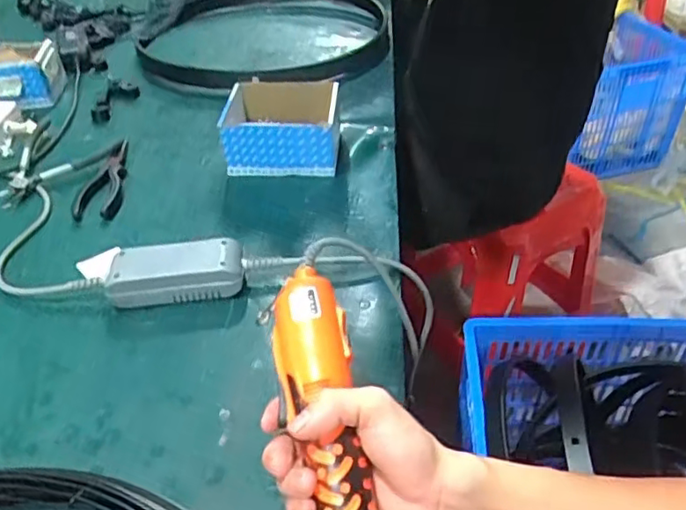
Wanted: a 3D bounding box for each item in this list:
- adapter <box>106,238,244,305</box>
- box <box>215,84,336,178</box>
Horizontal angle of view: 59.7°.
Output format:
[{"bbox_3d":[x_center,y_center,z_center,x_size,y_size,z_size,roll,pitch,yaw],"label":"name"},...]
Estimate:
[{"bbox_3d":[-0.158,0.017,0.572,0.124,0.040,0.049,-3,40,-3],"label":"adapter"},{"bbox_3d":[-0.077,-0.156,0.741,0.144,0.080,0.117,2,40,4],"label":"box"}]

